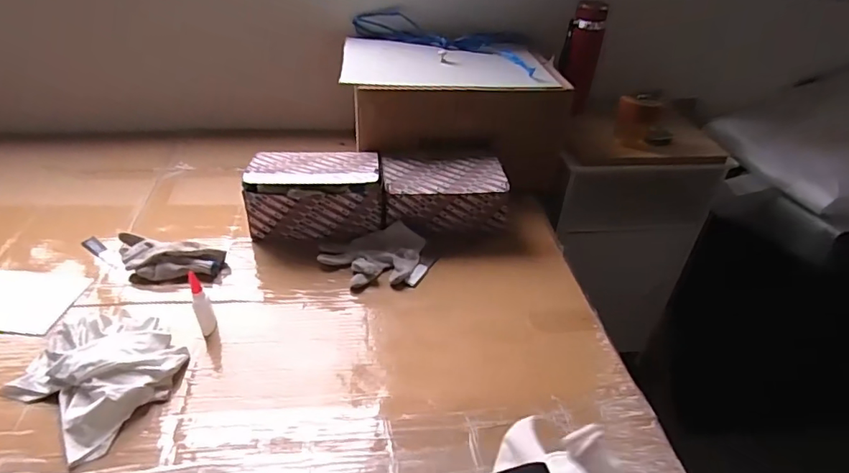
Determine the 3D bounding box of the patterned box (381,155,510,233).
[{"bbox_3d":[0.037,-0.089,1.012,0.238,0.103,0.150,-3,35,-8],"label":"patterned box"}]

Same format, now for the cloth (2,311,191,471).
[{"bbox_3d":[-0.421,0.170,0.672,0.205,0.055,0.189,25,41,29],"label":"cloth"}]

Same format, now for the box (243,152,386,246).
[{"bbox_3d":[-0.205,-0.087,0.968,0.245,0.120,0.153,-4,35,-10],"label":"box"}]

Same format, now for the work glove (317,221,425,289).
[{"bbox_3d":[-0.088,0.036,0.907,0.189,0.034,0.133,-6,36,-13],"label":"work glove"}]

